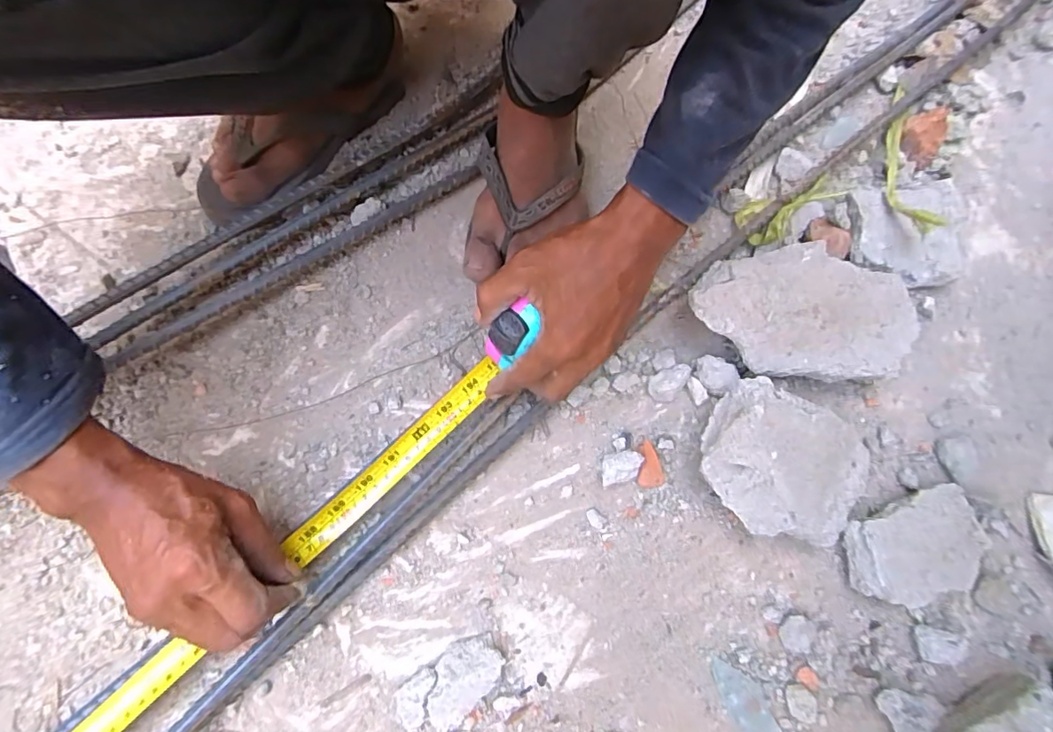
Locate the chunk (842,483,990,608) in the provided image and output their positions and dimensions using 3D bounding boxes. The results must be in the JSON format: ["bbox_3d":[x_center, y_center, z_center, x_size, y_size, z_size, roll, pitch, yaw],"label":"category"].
[{"bbox_3d":[0.273,0.129,0.363,0.093,0.034,0.064,-20,71,-8],"label":"chunk"}]

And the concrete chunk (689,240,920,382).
[{"bbox_3d":[0.211,-0.042,0.393,0.160,0.035,0.090,4,69,1],"label":"concrete chunk"}]

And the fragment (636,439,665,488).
[{"bbox_3d":[0.096,0.075,0.394,0.019,0.010,0.034,5,69,1],"label":"fragment"}]

